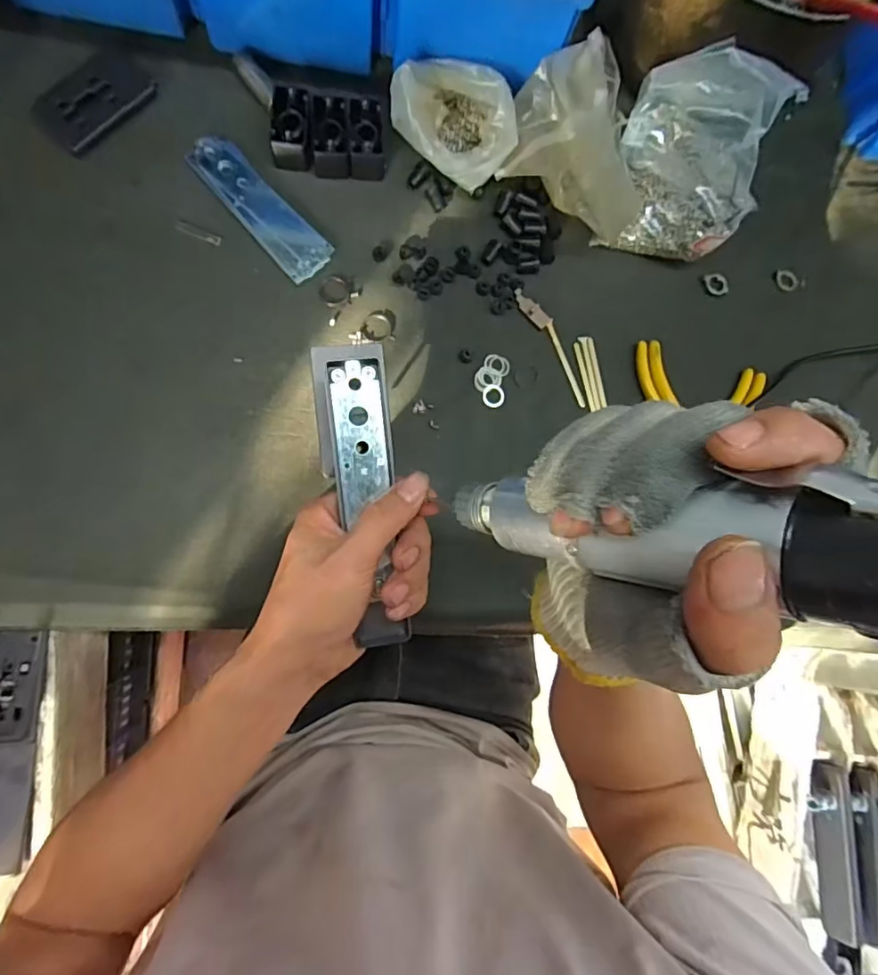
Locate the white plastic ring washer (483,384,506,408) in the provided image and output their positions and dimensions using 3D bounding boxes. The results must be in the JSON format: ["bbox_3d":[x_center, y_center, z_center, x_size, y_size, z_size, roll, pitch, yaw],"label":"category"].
[{"bbox_3d":[0.046,-0.077,0.464,0.019,0.004,0.021,21,82,-5],"label":"white plastic ring washer"}]

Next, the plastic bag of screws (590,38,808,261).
[{"bbox_3d":[0.205,-0.255,0.439,0.133,0.127,0.093,16,83,-6],"label":"plastic bag of screws"}]

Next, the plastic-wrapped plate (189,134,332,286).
[{"bbox_3d":[-0.149,-0.232,0.453,0.042,0.004,0.141,-44,91,-9],"label":"plastic-wrapped plate"}]

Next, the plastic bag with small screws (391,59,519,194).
[{"bbox_3d":[0.012,-0.304,0.460,0.097,0.048,0.100,-23,88,-9],"label":"plastic bag with small screws"}]

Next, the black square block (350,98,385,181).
[{"bbox_3d":[-0.061,-0.291,0.461,0.028,0.028,0.052,-1,85,-8],"label":"black square block"}]

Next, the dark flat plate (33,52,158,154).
[{"bbox_3d":[-0.276,-0.310,0.436,0.058,0.010,0.085,39,81,-2],"label":"dark flat plate"}]

